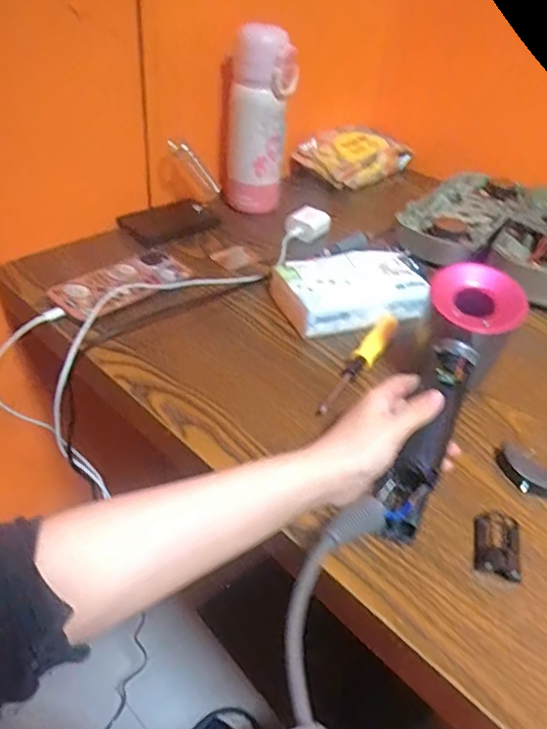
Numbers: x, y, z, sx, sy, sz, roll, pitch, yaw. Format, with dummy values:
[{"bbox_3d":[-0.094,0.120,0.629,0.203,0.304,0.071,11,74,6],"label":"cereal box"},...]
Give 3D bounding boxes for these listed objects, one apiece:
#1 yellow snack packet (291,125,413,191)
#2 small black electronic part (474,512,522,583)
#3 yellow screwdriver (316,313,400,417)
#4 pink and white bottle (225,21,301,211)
[{"bbox_3d":[0.127,-0.314,0.821,0.094,0.059,0.187,35,46,29],"label":"yellow snack packet"},{"bbox_3d":[0.156,0.124,0.378,0.031,0.016,0.045,15,40,8],"label":"small black electronic part"},{"bbox_3d":[0.081,-0.003,0.501,0.020,0.017,0.157,25,42,20],"label":"yellow screwdriver"},{"bbox_3d":[-0.015,-0.268,0.622,0.065,0.211,0.080,6,39,-2],"label":"pink and white bottle"}]

